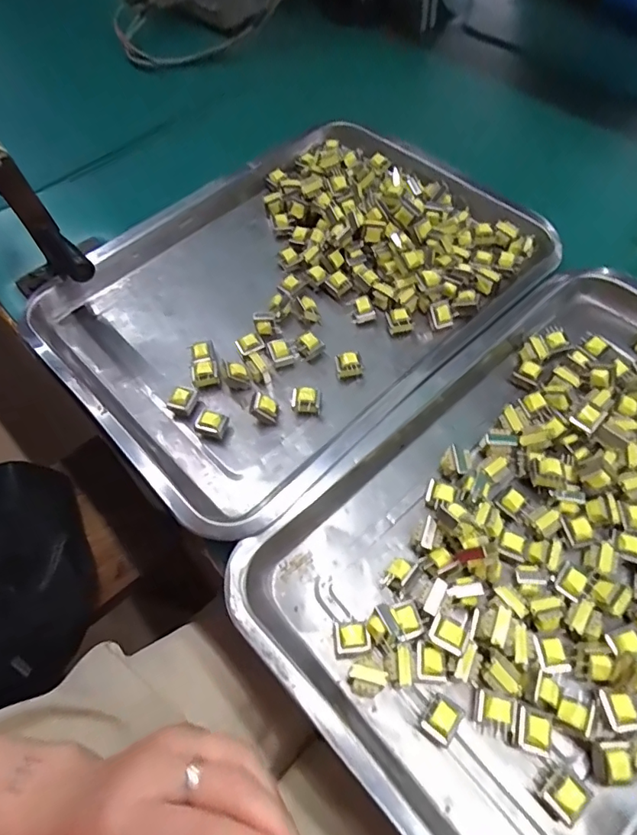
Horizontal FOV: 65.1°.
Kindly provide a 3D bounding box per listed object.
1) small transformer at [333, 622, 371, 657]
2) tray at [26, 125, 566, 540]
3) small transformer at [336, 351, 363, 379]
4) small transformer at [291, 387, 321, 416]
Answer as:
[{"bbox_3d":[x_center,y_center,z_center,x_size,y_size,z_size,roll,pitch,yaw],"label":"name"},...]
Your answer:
[{"bbox_3d":[0.019,0.125,0.280,0.020,0.015,0.016,-5,60,1],"label":"small transformer"},{"bbox_3d":[-0.013,-0.116,0.411,0.388,0.031,0.279,-40,65,-17],"label":"tray"},{"bbox_3d":[0.023,-0.038,0.372,0.019,0.018,0.014,-10,60,-2],"label":"small transformer"},{"bbox_3d":[-0.009,-0.011,0.358,0.021,0.016,0.015,9,62,9],"label":"small transformer"}]

